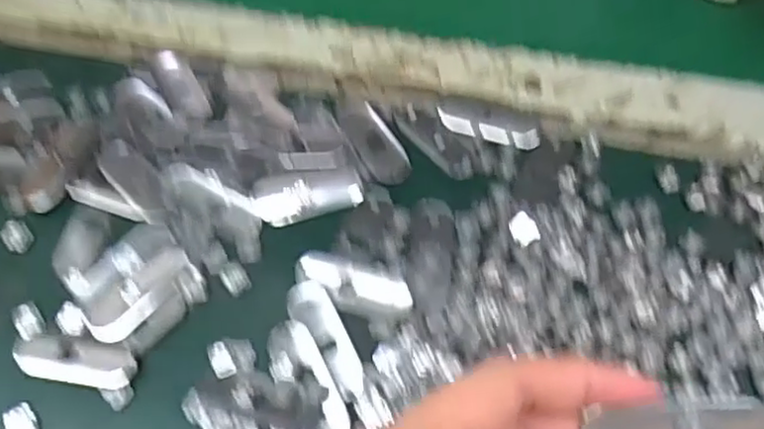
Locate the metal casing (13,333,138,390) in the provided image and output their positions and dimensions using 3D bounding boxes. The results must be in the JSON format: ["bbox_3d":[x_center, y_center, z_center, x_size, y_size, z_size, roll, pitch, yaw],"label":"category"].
[{"bbox_3d":[-0.128,0.060,0.290,0.052,0.004,0.019,7,59,7],"label":"metal casing"}]

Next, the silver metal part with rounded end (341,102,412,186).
[{"bbox_3d":[-0.003,-0.035,0.342,0.021,0.004,0.049,-24,61,-12],"label":"silver metal part with rounded end"}]

